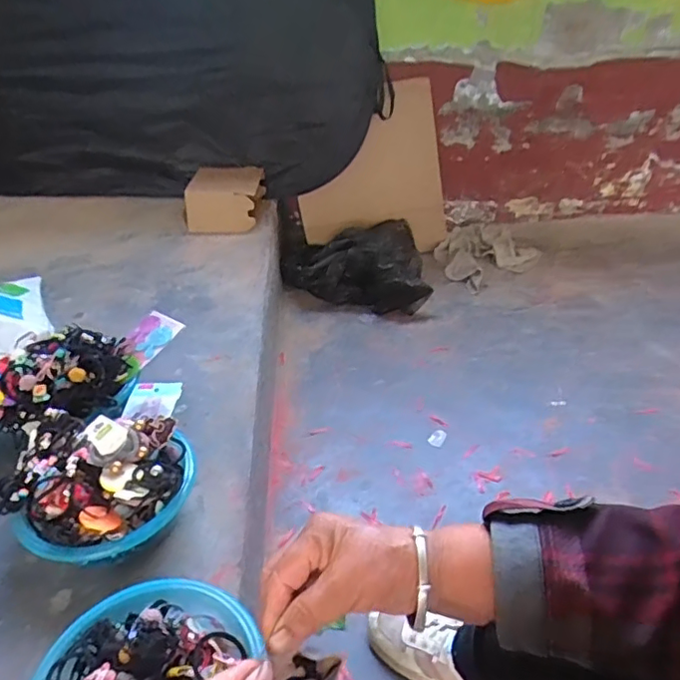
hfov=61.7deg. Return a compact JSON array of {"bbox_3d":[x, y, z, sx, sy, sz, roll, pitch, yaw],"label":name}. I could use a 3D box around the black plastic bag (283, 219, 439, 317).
[{"bbox_3d":[0.070,-0.240,1.639,0.429,0.175,0.283,12,38,18],"label":"black plastic bag"}]

